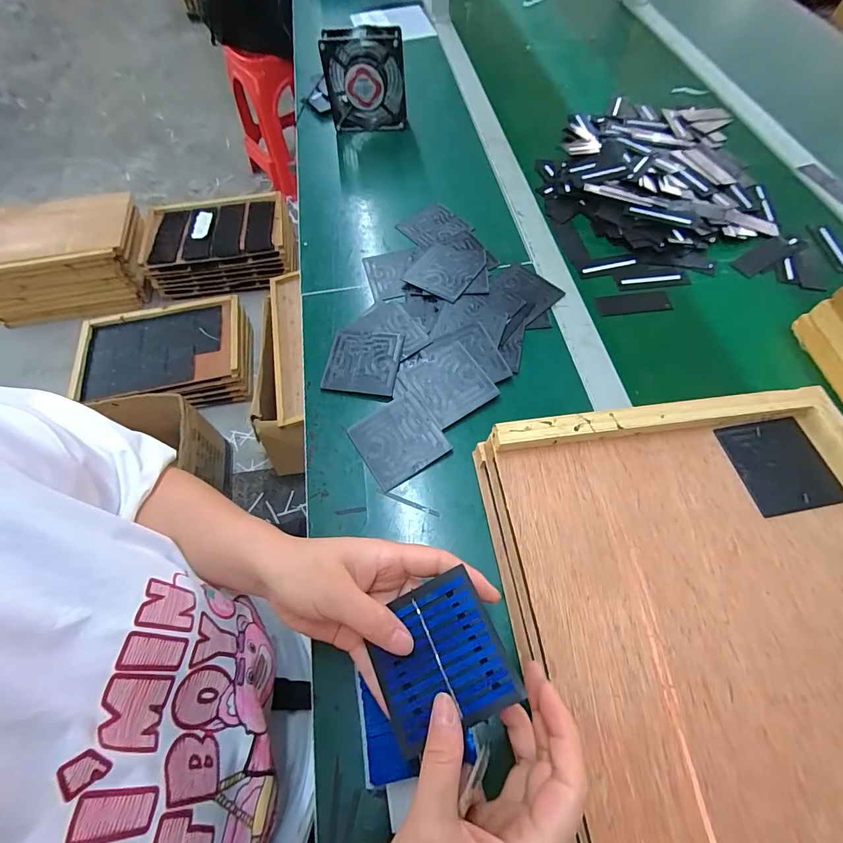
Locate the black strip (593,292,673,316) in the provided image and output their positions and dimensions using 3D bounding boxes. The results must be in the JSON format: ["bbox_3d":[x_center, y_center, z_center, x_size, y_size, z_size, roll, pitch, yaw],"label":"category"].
[{"bbox_3d":[0.261,-0.145,0.498,0.093,0.005,0.035,-8,62,-4],"label":"black strip"}]

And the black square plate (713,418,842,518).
[{"bbox_3d":[0.305,0.037,0.344,0.078,0.006,0.079,-9,62,-4],"label":"black square plate"}]

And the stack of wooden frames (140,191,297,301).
[{"bbox_3d":[-0.717,-0.645,1.472,0.506,0.158,0.335,-7,62,-3],"label":"stack of wooden frames"}]

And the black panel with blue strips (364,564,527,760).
[{"bbox_3d":[0.009,0.145,0.248,0.078,0.004,0.077,-29,63,2],"label":"black panel with blue strips"}]

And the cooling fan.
[{"bbox_3d":[-0.089,-0.533,0.639,0.125,0.129,0.044,-1,61,0],"label":"cooling fan"}]

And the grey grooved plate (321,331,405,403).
[{"bbox_3d":[-0.065,-0.065,0.446,0.080,0.009,0.082,7,62,5],"label":"grey grooved plate"}]

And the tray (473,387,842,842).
[{"bbox_3d":[0.236,0.201,0.255,0.302,0.058,0.463,-8,60,-3],"label":"tray"}]

